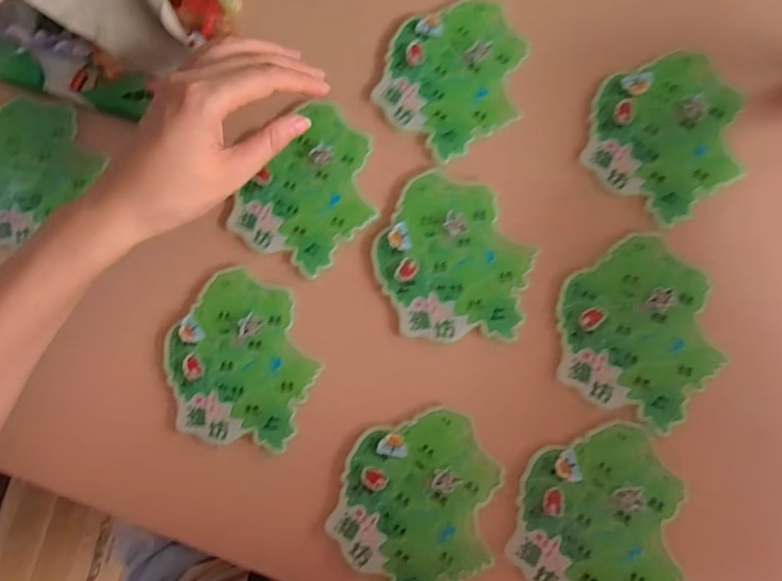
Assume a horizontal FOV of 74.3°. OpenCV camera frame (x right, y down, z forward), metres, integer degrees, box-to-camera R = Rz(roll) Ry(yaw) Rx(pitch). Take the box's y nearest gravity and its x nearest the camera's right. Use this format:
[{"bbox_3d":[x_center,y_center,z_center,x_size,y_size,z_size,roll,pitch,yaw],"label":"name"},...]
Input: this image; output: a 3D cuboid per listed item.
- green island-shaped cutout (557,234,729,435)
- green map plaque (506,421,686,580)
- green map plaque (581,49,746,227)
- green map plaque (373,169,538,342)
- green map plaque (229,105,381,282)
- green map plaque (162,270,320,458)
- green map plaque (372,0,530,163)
[{"bbox_3d":[0.152,0.024,0.315,0.097,0.004,0.102,-1,82,5],"label":"green island-shaped cutout"},{"bbox_3d":[0.122,0.137,0.301,0.102,0.005,0.096,-1,82,5],"label":"green map plaque"},{"bbox_3d":[0.177,-0.102,0.331,0.098,0.004,0.095,-1,82,5],"label":"green map plaque"},{"bbox_3d":[0.040,-0.019,0.330,0.096,0.004,0.103,13,84,6],"label":"green map plaque"},{"bbox_3d":[-0.051,-0.066,0.343,0.079,0.004,0.104,36,87,8],"label":"green map plaque"},{"bbox_3d":[-0.096,0.045,0.331,0.094,0.005,0.103,18,84,7],"label":"green map plaque"},{"bbox_3d":[0.043,-0.145,0.348,0.102,0.004,0.094,-39,81,-1],"label":"green map plaque"}]

